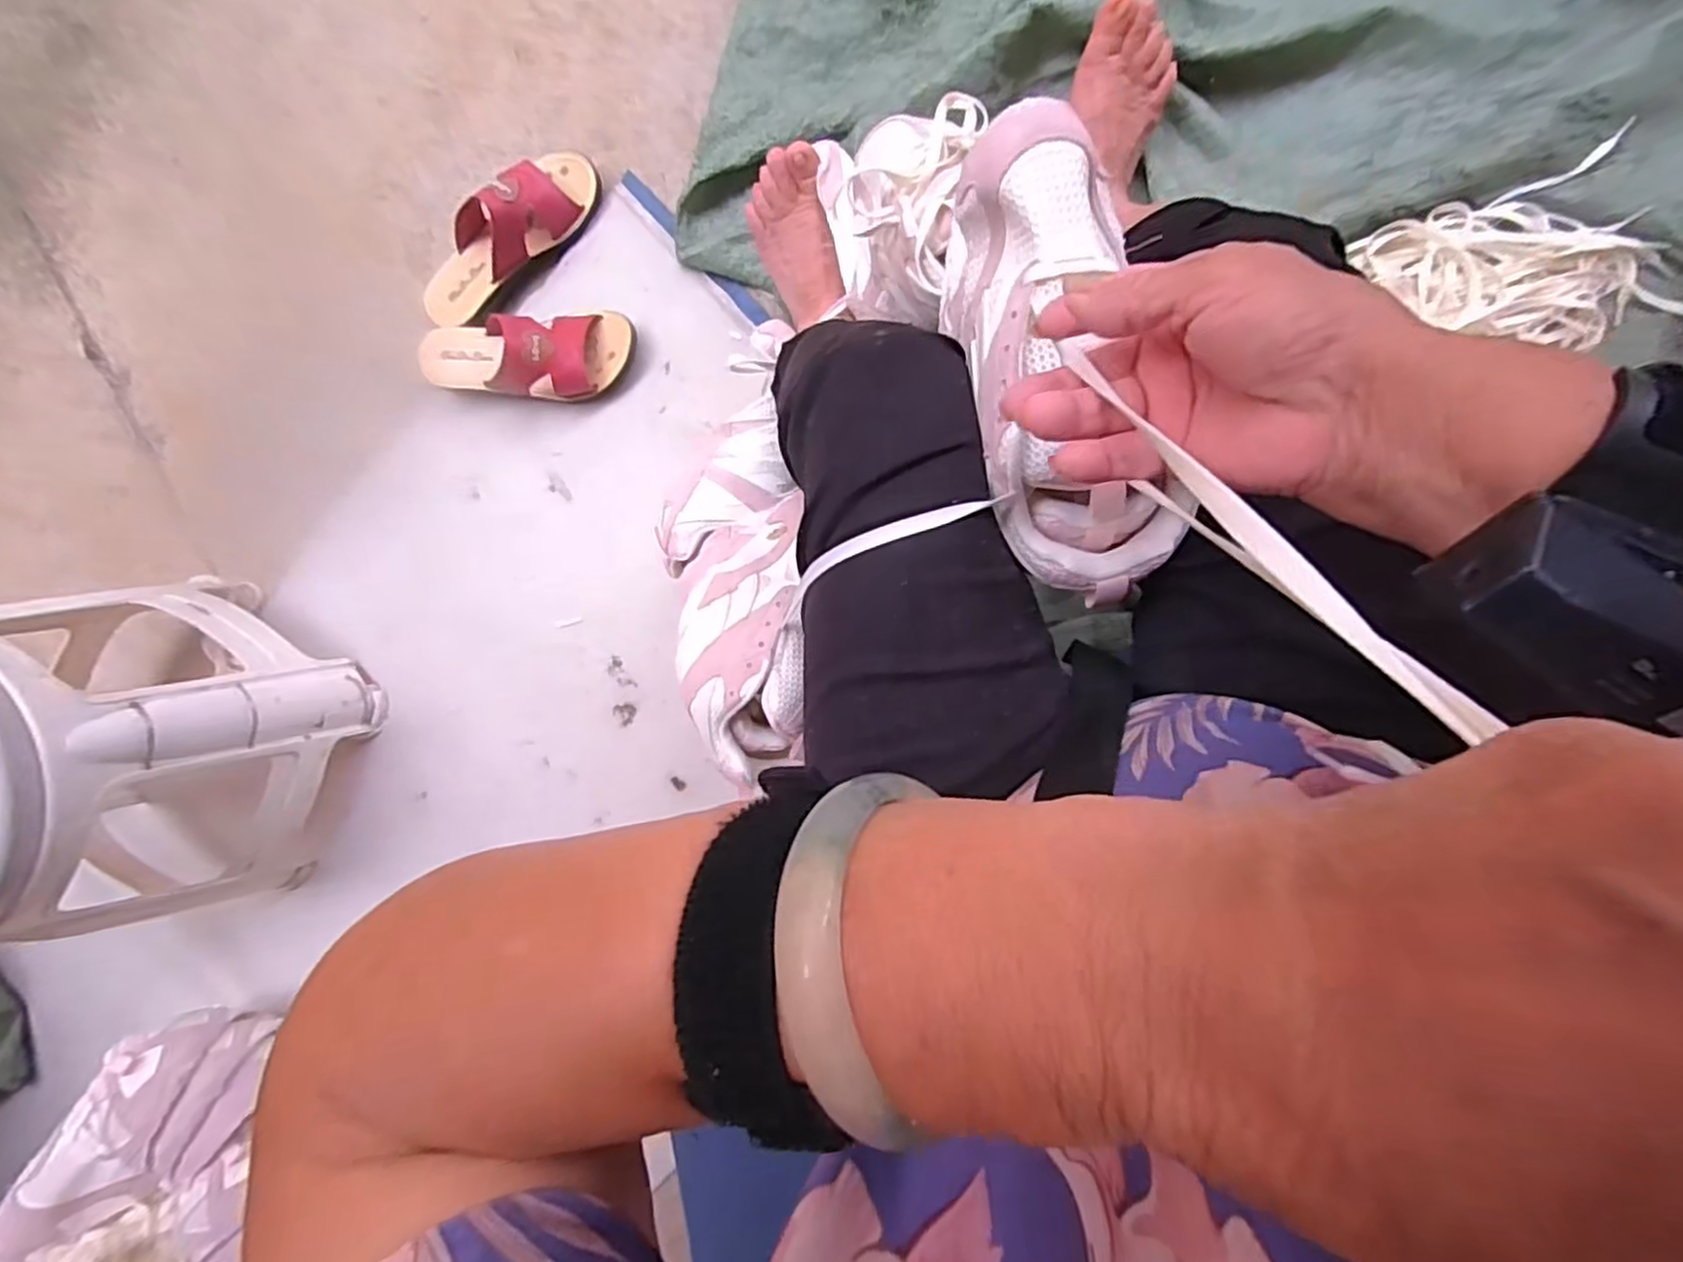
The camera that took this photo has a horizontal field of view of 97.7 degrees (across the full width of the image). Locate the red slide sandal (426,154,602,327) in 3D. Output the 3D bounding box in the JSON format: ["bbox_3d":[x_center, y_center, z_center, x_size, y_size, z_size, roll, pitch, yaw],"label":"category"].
[{"bbox_3d":[-0.350,-0.409,0.758,0.225,0.071,0.076,-40,87,8],"label":"red slide sandal"}]

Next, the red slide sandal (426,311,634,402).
[{"bbox_3d":[-0.329,-0.288,0.750,0.218,0.079,0.090,7,94,8],"label":"red slide sandal"}]

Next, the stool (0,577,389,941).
[{"bbox_3d":[-0.680,0.114,0.703,0.249,0.323,0.241,26,96,6],"label":"stool"}]

